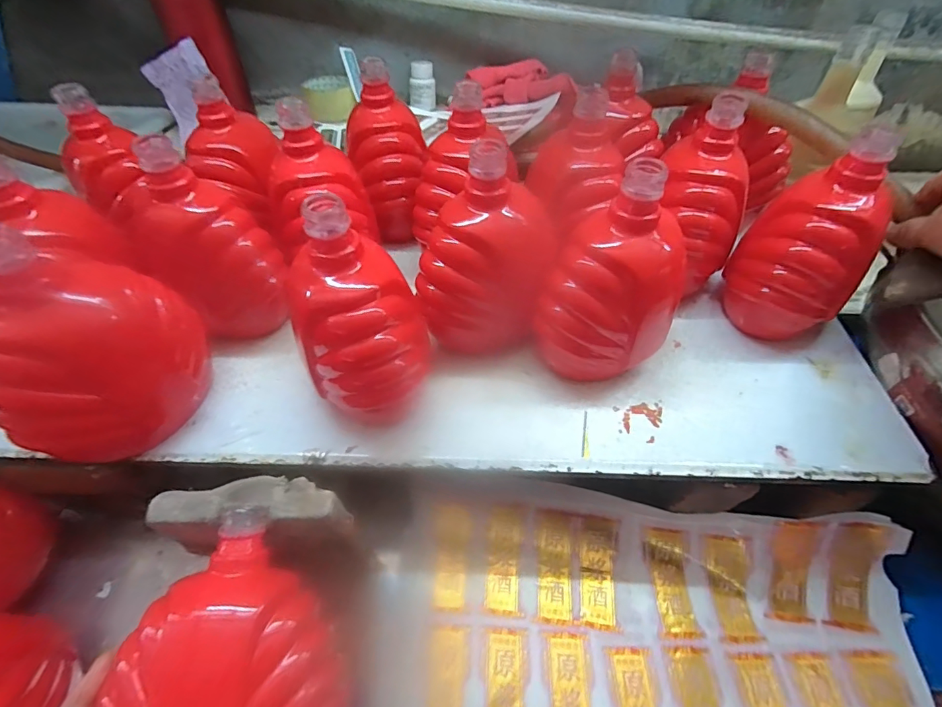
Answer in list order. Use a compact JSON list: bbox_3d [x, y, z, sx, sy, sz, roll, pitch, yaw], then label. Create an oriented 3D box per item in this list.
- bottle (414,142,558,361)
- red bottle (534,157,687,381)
[{"bbox_3d":[0.012,-0.078,0.360,0.101,0.152,0.096,6,55,4],"label":"bottle"},{"bbox_3d":[0.108,-0.051,0.337,0.088,0.152,0.099,30,60,19],"label":"red bottle"}]

